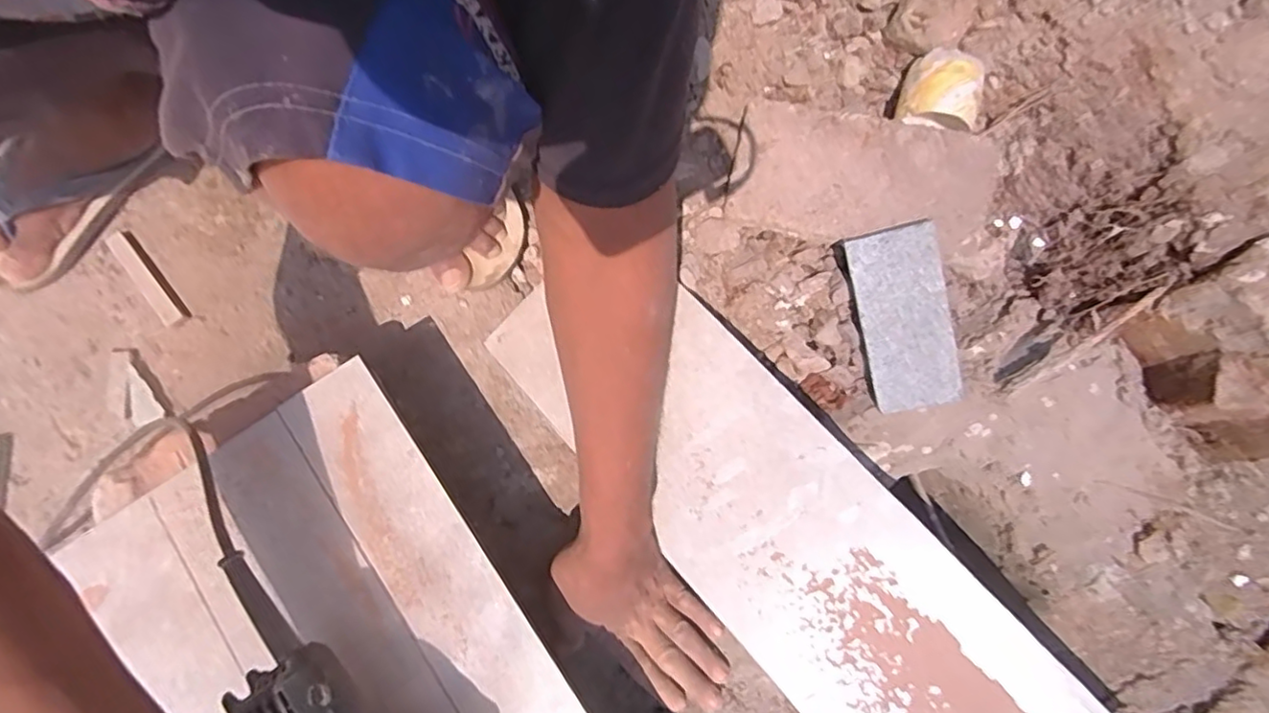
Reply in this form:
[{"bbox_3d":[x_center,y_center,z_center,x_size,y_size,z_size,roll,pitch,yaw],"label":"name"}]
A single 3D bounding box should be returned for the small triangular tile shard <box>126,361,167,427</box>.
[{"bbox_3d":[-0.437,0.037,0.559,0.026,0.009,0.059,-38,81,-10],"label":"small triangular tile shard"}]

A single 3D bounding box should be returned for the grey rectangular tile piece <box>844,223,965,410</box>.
[{"bbox_3d":[0.221,-0.030,0.523,0.068,0.012,0.149,-12,98,15],"label":"grey rectangular tile piece"}]

